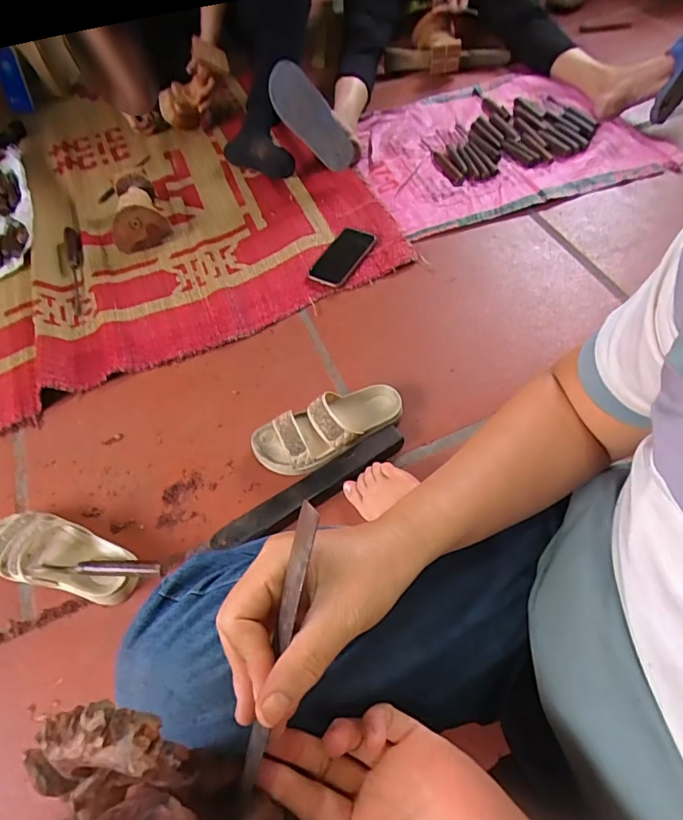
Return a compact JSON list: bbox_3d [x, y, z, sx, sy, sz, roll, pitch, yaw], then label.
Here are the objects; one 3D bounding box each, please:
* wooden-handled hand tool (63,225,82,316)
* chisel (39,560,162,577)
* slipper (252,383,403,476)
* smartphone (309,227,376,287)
[{"bbox_3d":[-0.529,-0.286,0.953,0.032,0.021,0.231,-20,59,-9],"label":"wooden-handled hand tool"},{"bbox_3d":[-0.303,0.198,0.603,0.163,0.022,0.020,0,57,5],"label":"chisel"},{"bbox_3d":[-0.017,0.024,0.698,0.226,0.074,0.091,-17,58,-7],"label":"slipper"},{"bbox_3d":[0.002,-0.295,0.918,0.078,0.016,0.148,30,64,20],"label":"smartphone"}]

